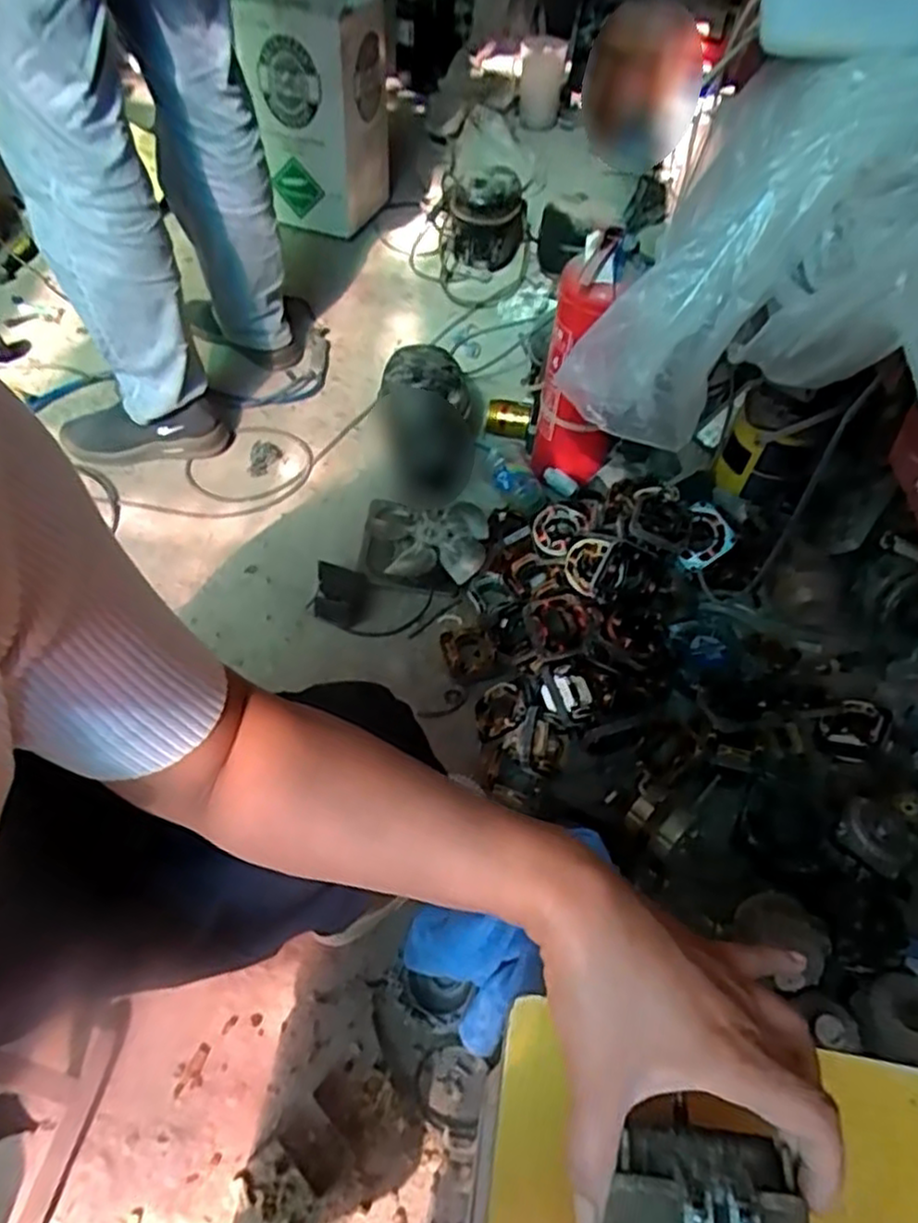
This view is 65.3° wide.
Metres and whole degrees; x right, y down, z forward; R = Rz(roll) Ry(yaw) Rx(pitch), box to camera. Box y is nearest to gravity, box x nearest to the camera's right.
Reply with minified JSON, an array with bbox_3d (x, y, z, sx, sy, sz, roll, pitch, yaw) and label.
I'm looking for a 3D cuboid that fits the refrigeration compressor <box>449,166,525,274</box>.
[{"bbox_3d":[0.063,-0.867,1.581,0.160,0.193,0.159,6,53,-1],"label":"refrigeration compressor"}]

